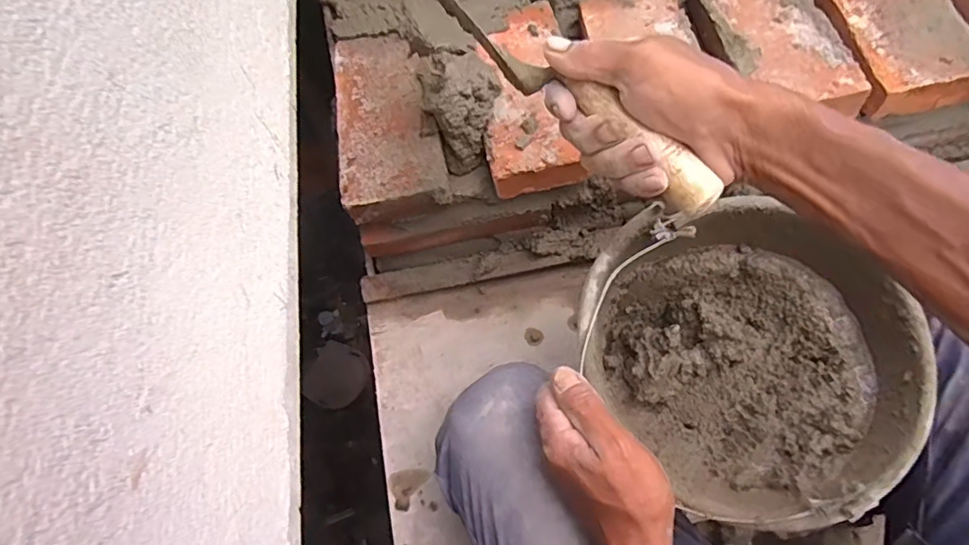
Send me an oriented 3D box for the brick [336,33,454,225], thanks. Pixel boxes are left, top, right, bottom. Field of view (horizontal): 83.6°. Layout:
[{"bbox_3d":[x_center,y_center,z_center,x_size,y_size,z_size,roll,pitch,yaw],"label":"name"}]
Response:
[{"bbox_3d":[-0.096,-0.148,0.536,0.095,0.044,0.197,-10,65,-3],"label":"brick"}]

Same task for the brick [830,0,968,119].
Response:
[{"bbox_3d":[0.384,-0.244,0.520,0.102,0.038,0.197,-11,65,-3],"label":"brick"}]

